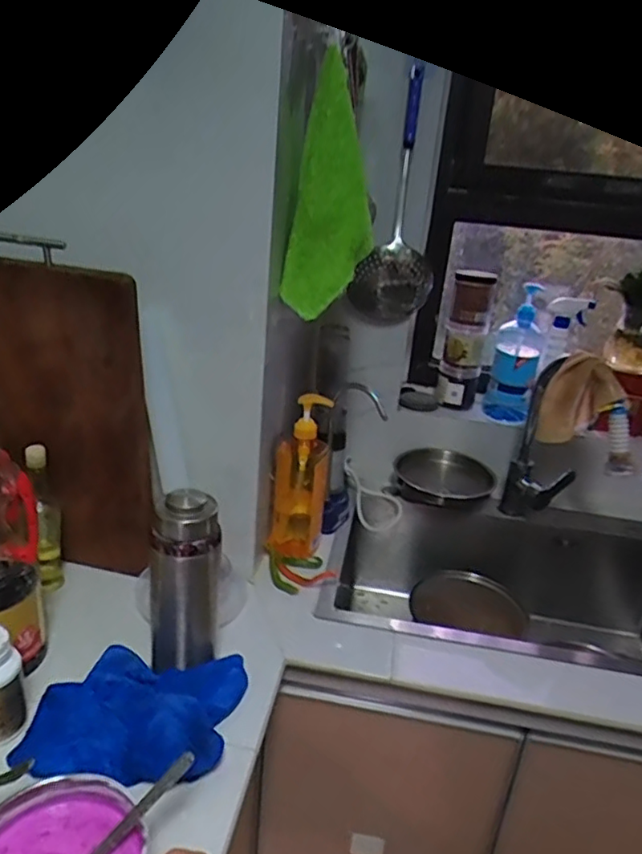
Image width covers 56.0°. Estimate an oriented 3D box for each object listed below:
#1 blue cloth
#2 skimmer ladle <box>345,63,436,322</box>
[{"bbox_3d":[-0.200,0.309,0.660,0.210,0.022,0.160,6,22,-1],"label":"blue cloth"},{"bbox_3d":[0.144,-0.395,1.081,0.141,0.407,0.094,10,22,9],"label":"skimmer ladle"}]

